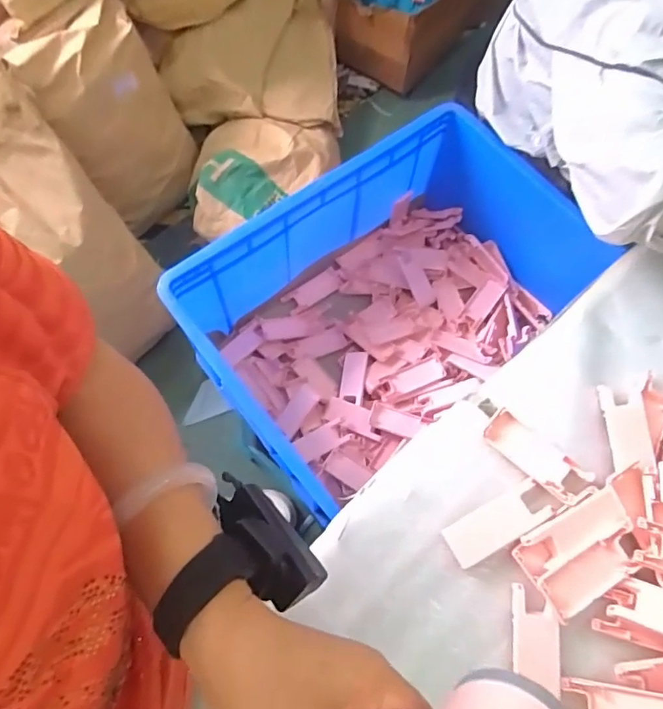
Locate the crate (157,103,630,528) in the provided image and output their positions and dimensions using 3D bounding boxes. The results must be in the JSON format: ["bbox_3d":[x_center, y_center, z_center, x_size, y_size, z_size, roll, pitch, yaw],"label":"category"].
[{"bbox_3d":[0.088,-0.075,0.762,0.540,0.217,0.367,-33,73,-13],"label":"crate"}]

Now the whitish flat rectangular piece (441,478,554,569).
[{"bbox_3d":[0.155,0.158,0.483,0.099,0.007,0.039,-26,71,-10],"label":"whitish flat rectangular piece"}]

